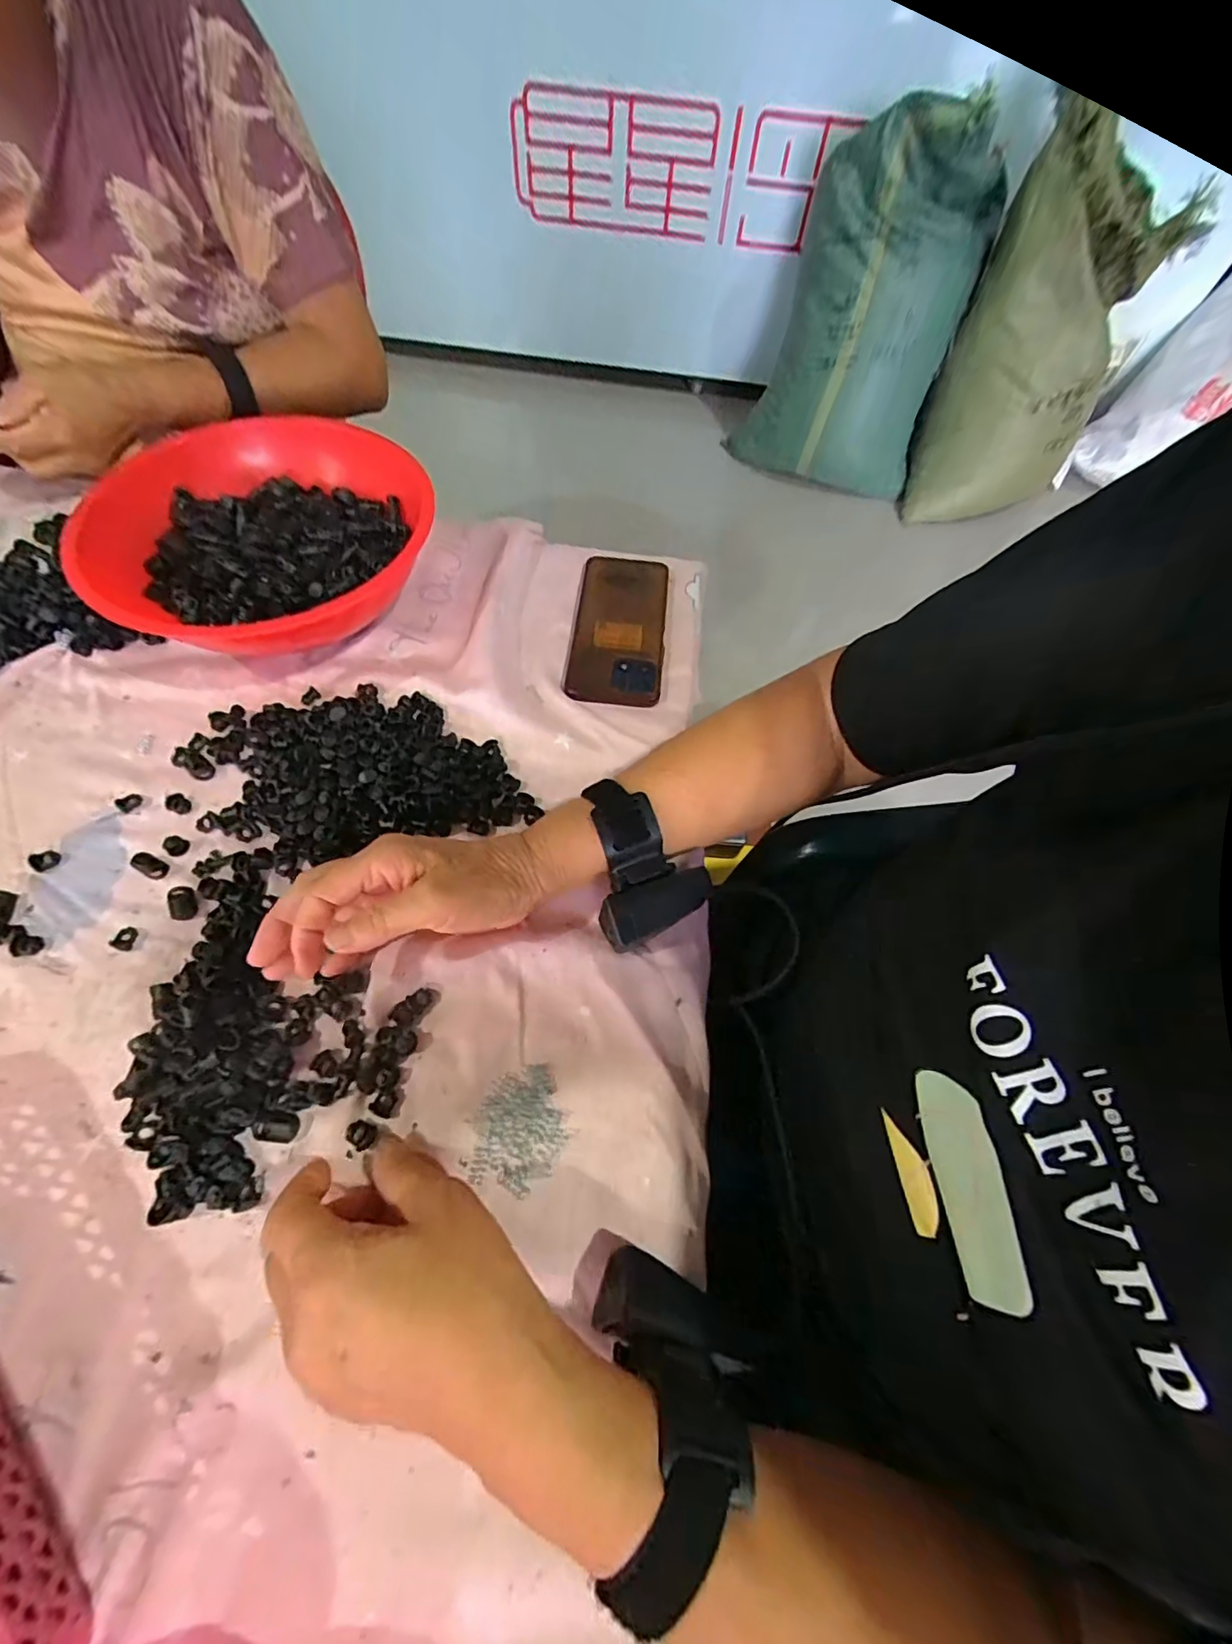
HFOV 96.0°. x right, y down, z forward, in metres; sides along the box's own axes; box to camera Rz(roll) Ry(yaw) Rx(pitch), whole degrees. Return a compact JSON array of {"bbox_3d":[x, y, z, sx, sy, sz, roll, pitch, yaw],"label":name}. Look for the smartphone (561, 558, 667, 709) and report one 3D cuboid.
[{"bbox_3d":[0.003,-0.173,0.477,0.078,0.008,0.168,6,63,0],"label":"smartphone"}]

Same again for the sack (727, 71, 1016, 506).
[{"bbox_3d":[0.590,-1.164,1.318,0.416,0.657,0.257,1,63,-2],"label":"sack"}]

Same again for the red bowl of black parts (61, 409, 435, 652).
[{"bbox_3d":[-0.268,-0.208,0.438,0.223,0.077,0.218,-6,63,-6],"label":"red bowl of black parts"}]

